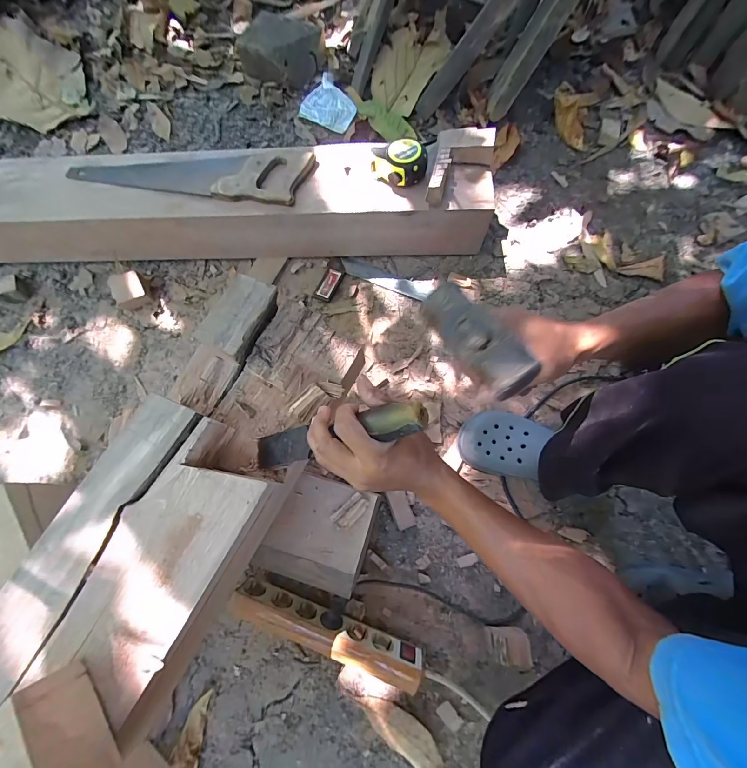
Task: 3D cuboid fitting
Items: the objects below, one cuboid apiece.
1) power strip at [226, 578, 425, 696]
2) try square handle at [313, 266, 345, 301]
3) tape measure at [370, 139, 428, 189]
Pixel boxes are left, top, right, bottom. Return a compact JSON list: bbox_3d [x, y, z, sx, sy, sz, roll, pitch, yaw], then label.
[{"bbox_3d":[-0.078,0.415,0.583,0.327,0.063,0.066,19,75,9],"label":"power strip"},{"bbox_3d":[-0.102,-0.228,0.794,0.043,0.016,0.081,23,76,10],"label":"try square handle"},{"bbox_3d":[0.048,-0.409,0.655,0.103,0.061,0.064,1,73,4],"label":"tape measure"}]

